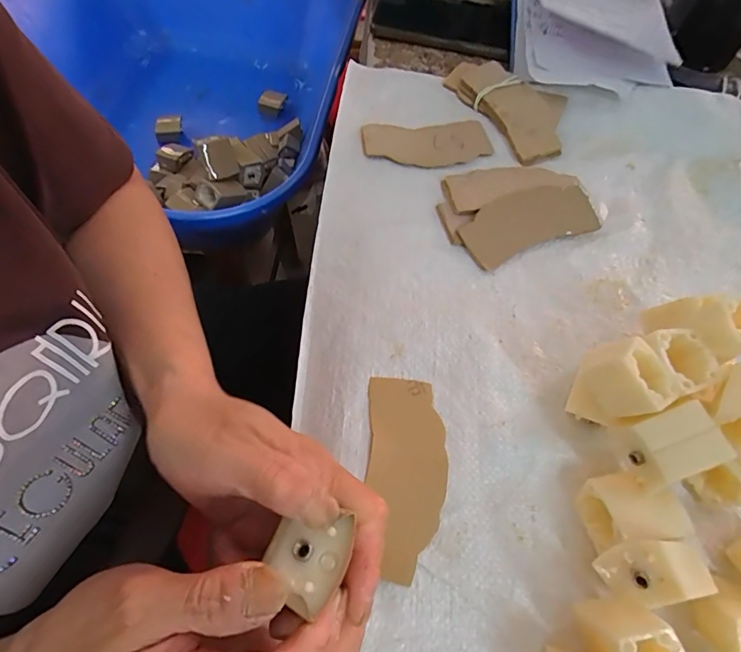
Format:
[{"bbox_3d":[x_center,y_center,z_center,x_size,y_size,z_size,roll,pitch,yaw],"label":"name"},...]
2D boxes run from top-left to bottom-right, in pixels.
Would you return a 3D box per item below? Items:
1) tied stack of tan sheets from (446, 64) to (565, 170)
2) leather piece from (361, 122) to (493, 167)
[{"bbox_3d":[0.135,-0.208,0.421,0.077,0.016,0.130,-26,66,-17],"label":"tied stack of tan sheets"},{"bbox_3d":[0.048,-0.157,0.390,0.108,0.006,0.046,-6,62,-7],"label":"leather piece"}]

